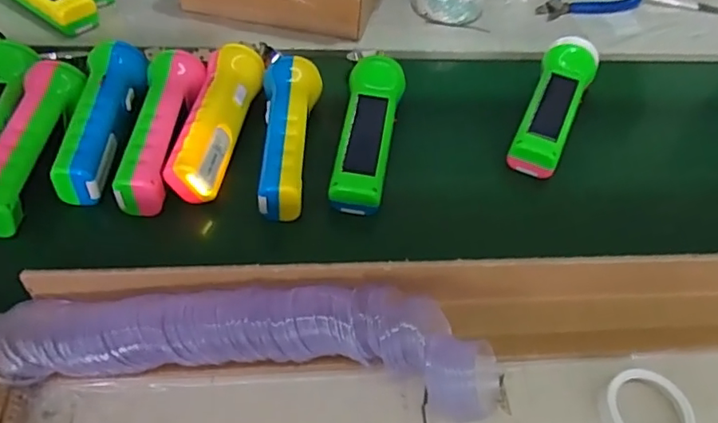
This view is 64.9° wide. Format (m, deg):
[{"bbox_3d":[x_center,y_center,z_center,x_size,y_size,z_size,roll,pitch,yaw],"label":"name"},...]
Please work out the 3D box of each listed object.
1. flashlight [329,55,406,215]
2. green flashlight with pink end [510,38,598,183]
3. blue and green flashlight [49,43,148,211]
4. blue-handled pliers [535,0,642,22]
[{"bbox_3d":[0.009,-0.071,0.493,0.046,0.041,0.158,8,50,2],"label":"flashlight"},{"bbox_3d":[0.187,-0.103,0.534,0.049,0.043,0.160,21,52,12],"label":"green flashlight with pink end"},{"bbox_3d":[-0.216,-0.081,0.481,0.045,0.041,0.163,-1,51,-6],"label":"blue and green flashlight"},{"bbox_3d":[0.280,-0.267,0.702,0.143,0.011,0.100,-35,61,-29],"label":"blue-handled pliers"}]

